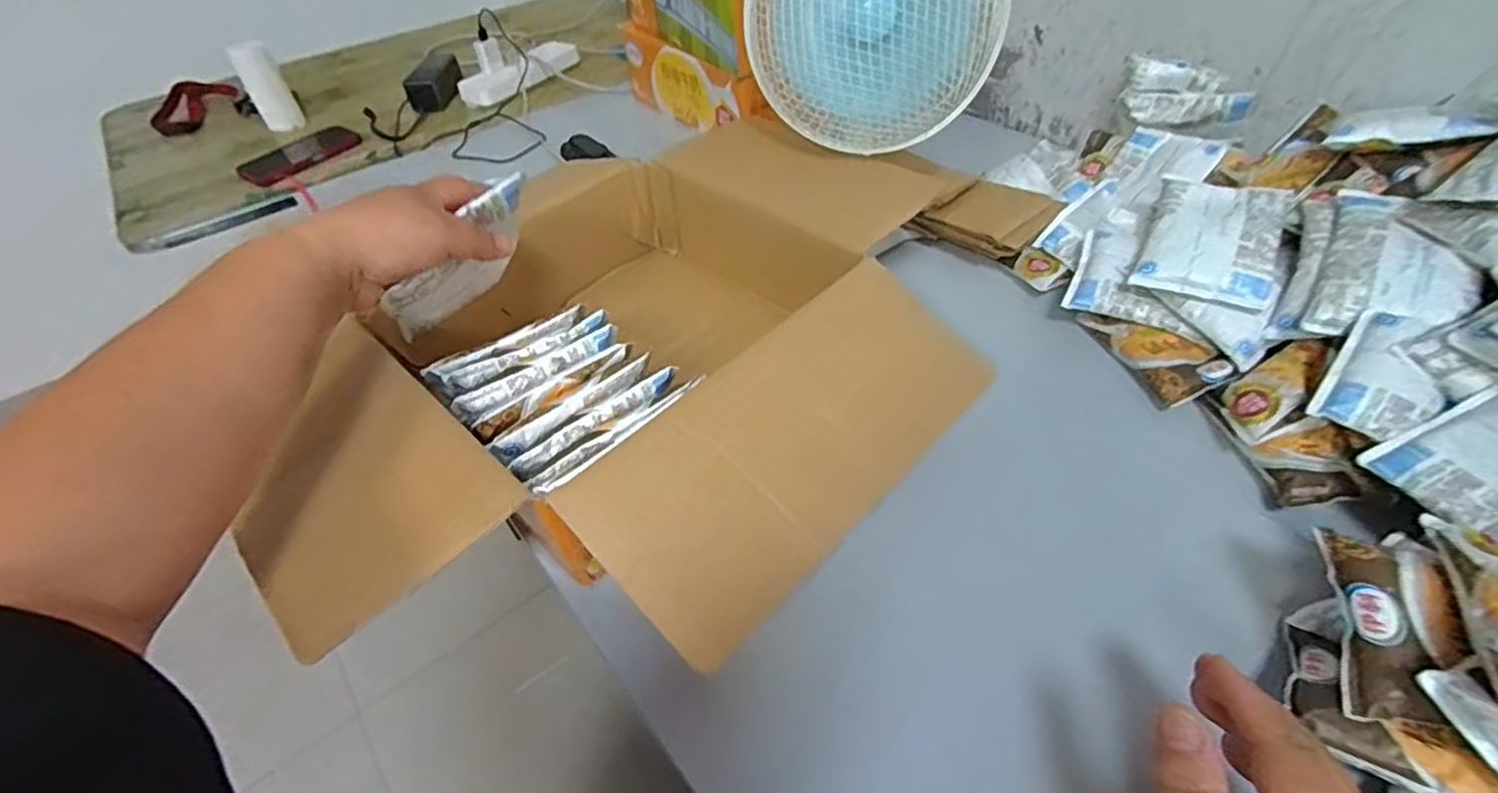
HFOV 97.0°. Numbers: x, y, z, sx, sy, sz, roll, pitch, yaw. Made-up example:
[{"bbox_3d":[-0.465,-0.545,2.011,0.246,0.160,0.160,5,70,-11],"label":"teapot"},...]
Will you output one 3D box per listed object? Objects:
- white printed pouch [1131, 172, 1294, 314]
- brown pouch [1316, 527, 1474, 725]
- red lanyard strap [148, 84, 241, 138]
[{"bbox_3d":[0.388,-0.136,0.553,0.094,0.014,0.123,18,68,26],"label":"white printed pouch"},{"bbox_3d":[0.324,0.114,0.335,0.046,0.022,0.097,16,65,19],"label":"brown pouch"},{"bbox_3d":[-0.973,-0.516,1.166,0.069,0.036,0.212,-5,46,0],"label":"red lanyard strap"}]

